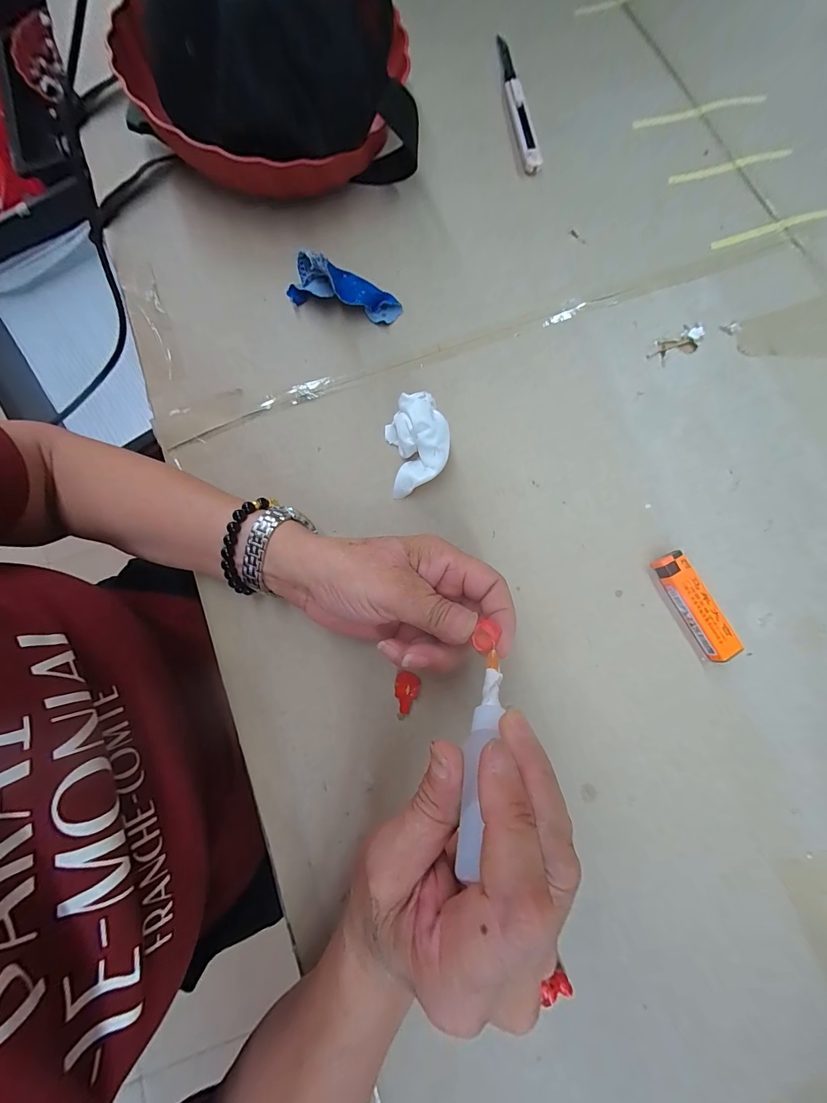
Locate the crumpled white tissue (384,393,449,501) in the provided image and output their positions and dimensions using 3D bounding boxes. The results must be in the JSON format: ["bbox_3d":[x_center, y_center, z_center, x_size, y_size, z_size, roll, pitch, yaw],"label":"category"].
[{"bbox_3d":[0.003,-0.079,0.277,0.044,0.042,0.065,-9,79,-2],"label":"crumpled white tissue"}]

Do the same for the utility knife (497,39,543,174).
[{"bbox_3d":[0.103,-0.444,0.368,0.023,0.007,0.180,-8,79,-2],"label":"utility knife"}]

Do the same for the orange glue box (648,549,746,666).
[{"bbox_3d":[0.205,0.039,0.276,0.023,0.014,0.080,-27,80,-5],"label":"orange glue box"}]

